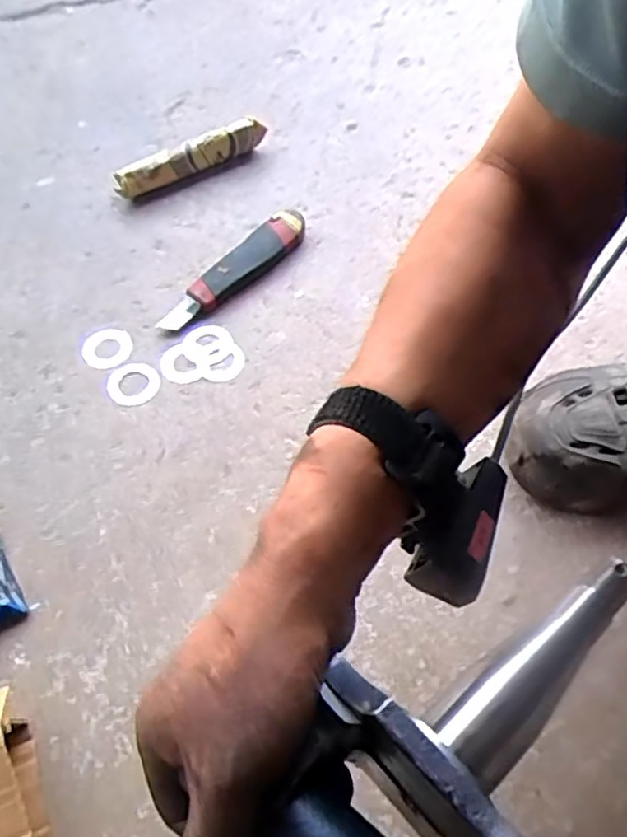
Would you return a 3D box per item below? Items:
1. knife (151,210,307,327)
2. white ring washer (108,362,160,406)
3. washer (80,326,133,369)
[{"bbox_3d":[-0.072,-0.137,0.601,0.041,0.018,0.174,37,65,22],"label":"knife"},{"bbox_3d":[-0.148,-0.029,0.542,0.042,0.005,0.039,4,59,-6],"label":"white ring washer"},{"bbox_3d":[-0.177,-0.061,0.562,0.042,0.005,0.035,-29,61,-16],"label":"washer"}]

